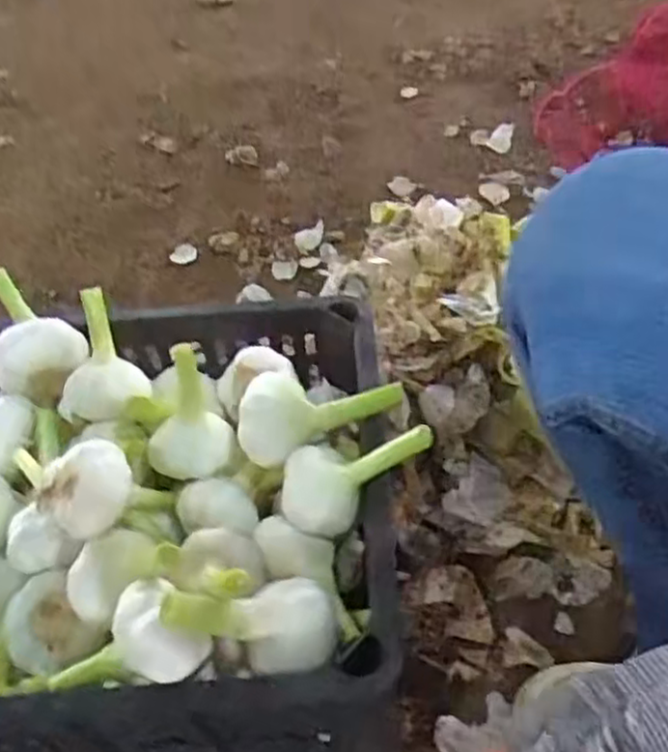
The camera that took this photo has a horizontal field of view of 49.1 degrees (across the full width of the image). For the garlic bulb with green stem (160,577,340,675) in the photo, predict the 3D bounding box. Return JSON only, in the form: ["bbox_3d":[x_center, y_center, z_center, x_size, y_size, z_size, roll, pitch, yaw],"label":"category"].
[{"bbox_3d":[-0.048,0.129,0.394,0.093,0.041,0.047,16,47,-21],"label":"garlic bulb with green stem"}]

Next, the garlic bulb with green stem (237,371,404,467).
[{"bbox_3d":[-0.009,0.029,0.475,0.103,0.042,0.048,0,51,5],"label":"garlic bulb with green stem"}]

